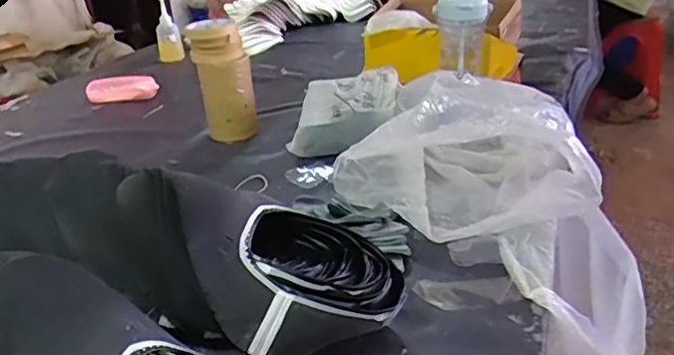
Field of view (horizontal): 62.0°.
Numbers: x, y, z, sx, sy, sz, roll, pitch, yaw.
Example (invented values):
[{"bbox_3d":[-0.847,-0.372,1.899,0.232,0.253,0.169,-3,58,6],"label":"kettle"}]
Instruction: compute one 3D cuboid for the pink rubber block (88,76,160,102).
[{"bbox_3d":[-0.479,-0.193,1.254,0.158,0.052,0.054,-9,26,-10],"label":"pink rubber block"}]

